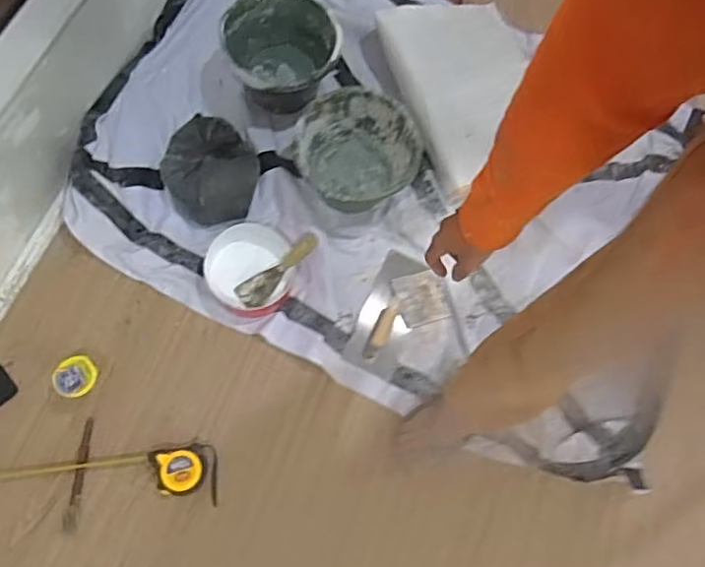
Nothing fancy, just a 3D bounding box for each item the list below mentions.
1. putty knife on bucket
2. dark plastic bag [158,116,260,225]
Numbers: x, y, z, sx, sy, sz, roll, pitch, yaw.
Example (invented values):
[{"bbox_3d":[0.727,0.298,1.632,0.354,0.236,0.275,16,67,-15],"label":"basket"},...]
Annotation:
[{"bbox_3d":[-0.145,-0.024,1.224,0.198,0.032,0.068,-36,78,-15],"label":"putty knife on bucket"},{"bbox_3d":[-0.292,-0.252,1.241,0.186,0.105,0.241,-7,72,-8],"label":"dark plastic bag"}]

